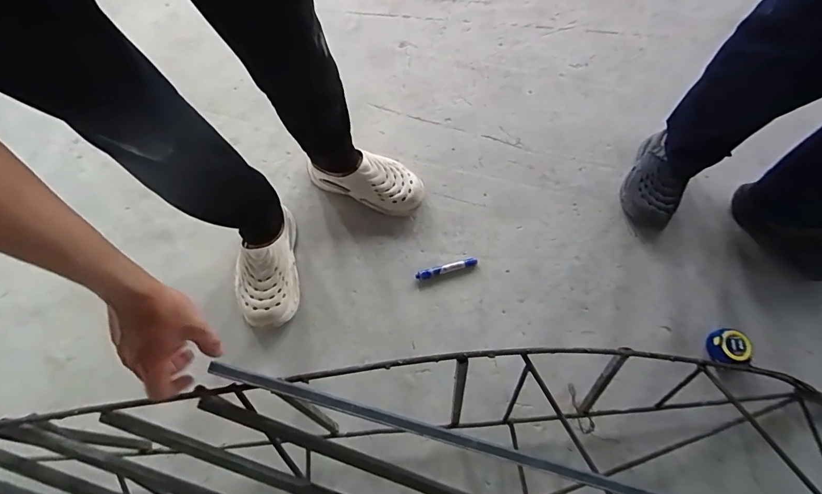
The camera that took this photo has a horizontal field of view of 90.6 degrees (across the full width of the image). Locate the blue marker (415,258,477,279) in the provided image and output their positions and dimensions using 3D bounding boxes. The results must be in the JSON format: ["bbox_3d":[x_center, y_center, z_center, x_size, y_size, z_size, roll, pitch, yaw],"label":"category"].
[{"bbox_3d":[0.076,0.047,0.880,0.132,0.019,0.018,-13,70,-8],"label":"blue marker"}]

